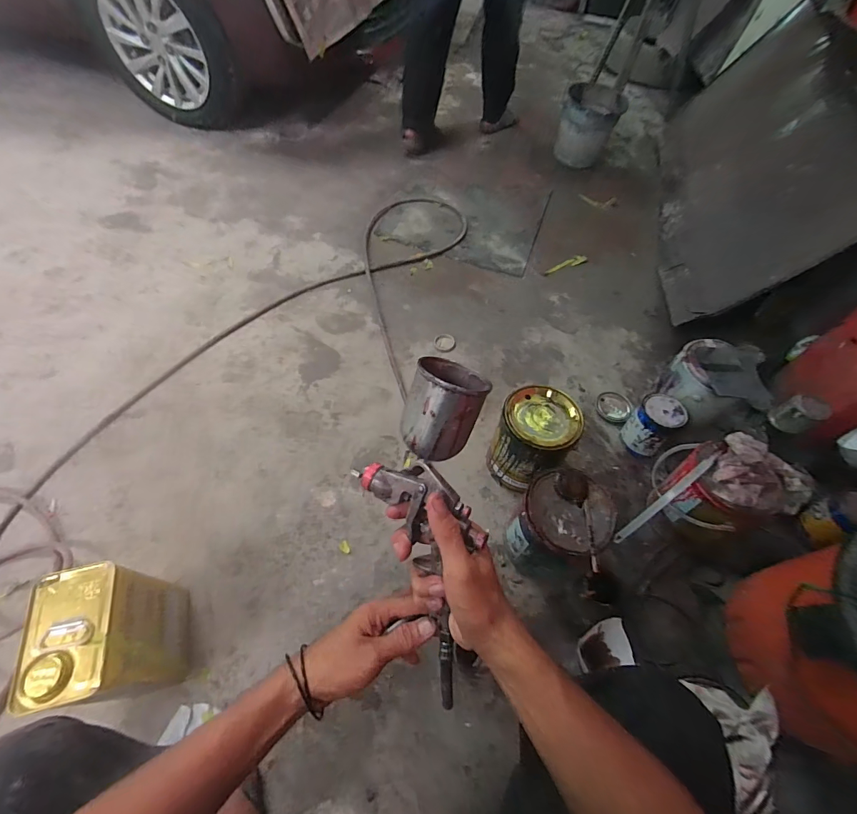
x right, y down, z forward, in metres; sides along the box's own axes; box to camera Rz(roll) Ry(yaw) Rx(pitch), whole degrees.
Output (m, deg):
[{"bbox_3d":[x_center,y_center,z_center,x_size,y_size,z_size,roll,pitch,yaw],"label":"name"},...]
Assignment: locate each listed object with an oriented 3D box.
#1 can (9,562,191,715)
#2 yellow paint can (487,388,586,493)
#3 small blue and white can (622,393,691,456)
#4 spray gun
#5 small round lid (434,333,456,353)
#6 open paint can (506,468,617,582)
[{"bbox_3d":[-0.488,0.366,0.643,0.109,0.251,0.166,-10,58,-10],"label":"can"},{"bbox_3d":[0.227,0.075,0.894,0.151,0.188,0.154,2,57,-3],"label":"yellow paint can"},{"bbox_3d":[0.544,0.038,0.980,0.103,0.127,0.096,2,57,-3],"label":"small blue and white can"},{"bbox_3d":[-0.008,0.128,0.404,0.120,0.079,0.357,3,89,1],"label":"spray gun"},{"bbox_3d":[0.049,-0.188,1.178,0.062,0.007,0.056,32,61,16],"label":"small round lid"},{"bbox_3d":[0.243,0.238,0.779,0.159,0.175,0.135,16,58,7],"label":"open paint can"}]

